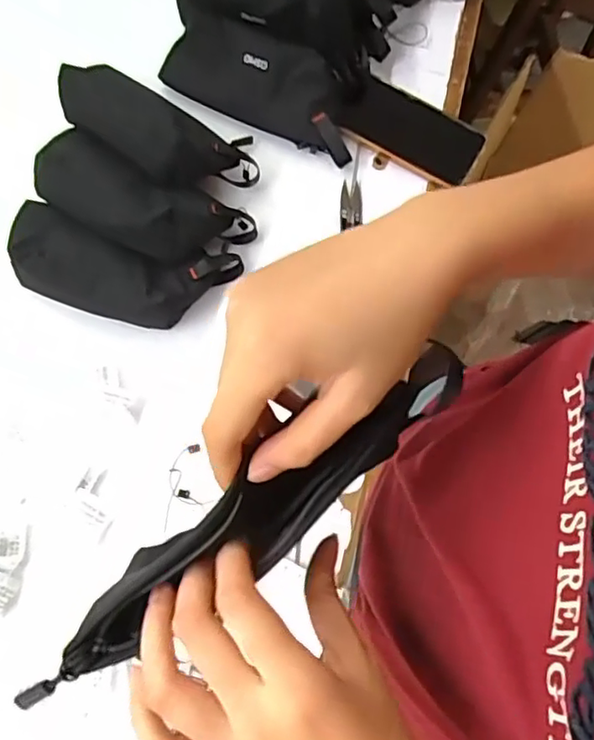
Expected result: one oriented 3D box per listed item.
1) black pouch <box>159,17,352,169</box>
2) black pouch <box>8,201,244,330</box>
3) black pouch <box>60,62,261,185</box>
[{"bbox_3d":[-0.029,-0.289,0.601,0.200,0.038,0.084,25,100,0],"label":"black pouch"},{"bbox_3d":[-0.165,-0.091,0.551,0.211,0.044,0.088,15,74,3],"label":"black pouch"},{"bbox_3d":[-0.136,-0.236,0.572,0.204,0.056,0.104,32,76,8],"label":"black pouch"}]

